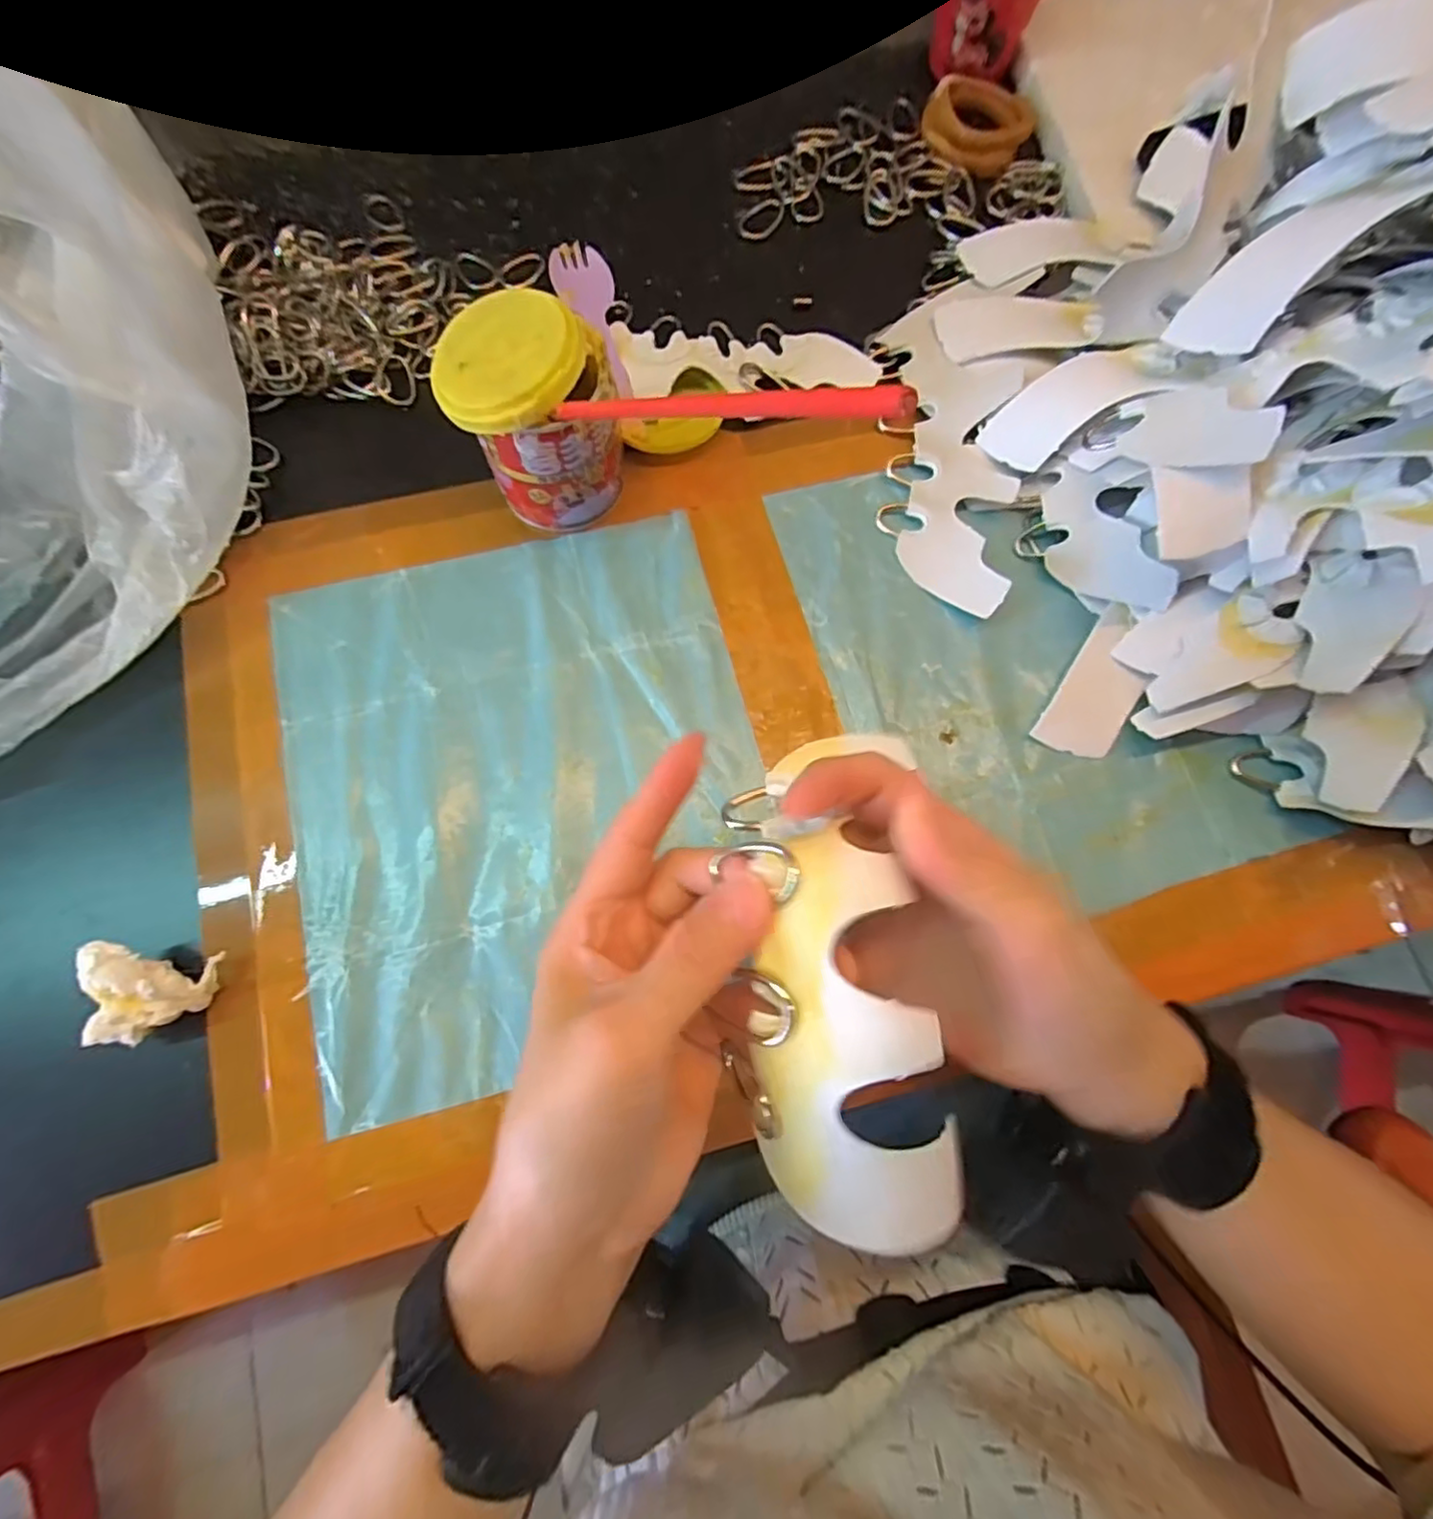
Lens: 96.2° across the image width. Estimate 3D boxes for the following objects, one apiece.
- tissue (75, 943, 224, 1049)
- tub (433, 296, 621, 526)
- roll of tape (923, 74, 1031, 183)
[{"bbox_3d":[-0.229,0.094,0.259,0.039,0.028,0.035,7,76,0],"label":"tissue"},{"bbox_3d":[-0.081,-0.156,0.295,0.069,0.084,0.063,0,76,-1],"label":"tub"},{"bbox_3d":[0.163,-0.399,0.402,0.064,0.013,0.064,0,76,-1],"label":"roll of tape"}]

